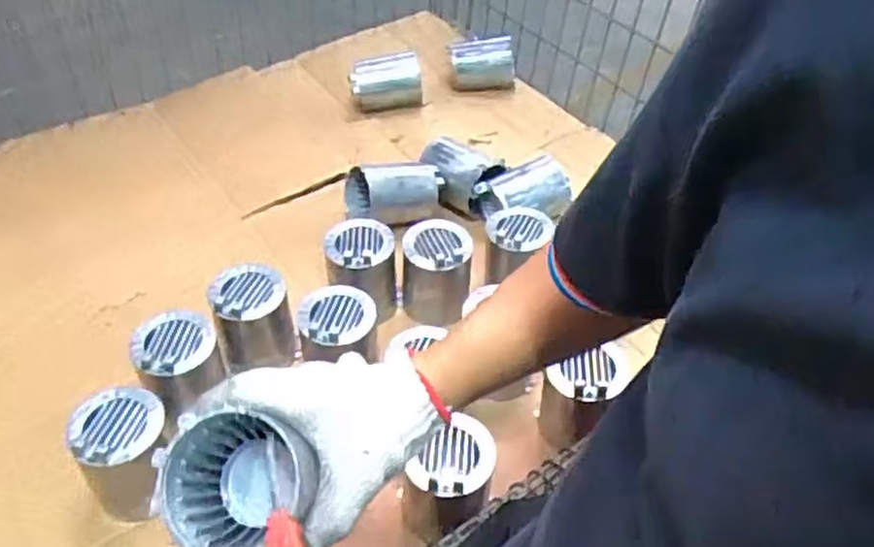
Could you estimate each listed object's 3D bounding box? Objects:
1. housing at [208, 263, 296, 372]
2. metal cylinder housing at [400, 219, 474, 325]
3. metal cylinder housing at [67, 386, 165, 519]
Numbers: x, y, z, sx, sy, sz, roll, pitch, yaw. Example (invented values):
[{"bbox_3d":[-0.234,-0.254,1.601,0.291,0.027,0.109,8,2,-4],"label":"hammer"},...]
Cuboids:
[{"bbox_3d":[-0.218,0.058,0.844,0.085,0.118,0.098,-13,48,-17],"label":"housing"},{"bbox_3d":[-0.001,-0.002,0.924,0.084,0.113,0.086,2,45,-2],"label":"metal cylinder housing"},{"bbox_3d":[-0.307,0.186,0.710,0.086,0.126,0.087,2,45,-2],"label":"metal cylinder housing"}]

